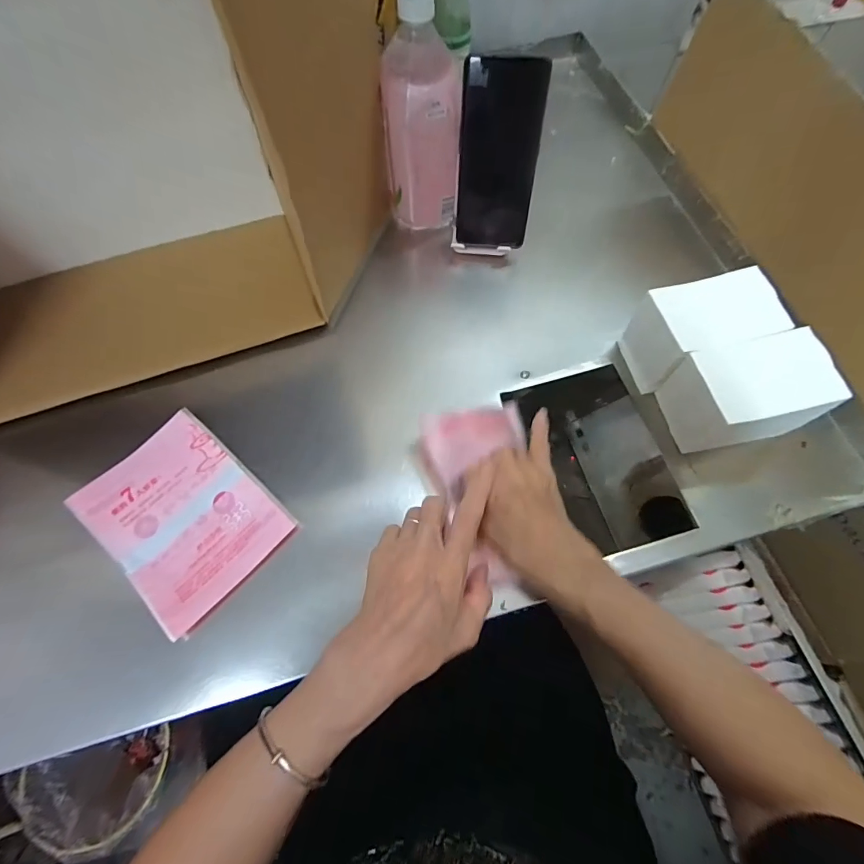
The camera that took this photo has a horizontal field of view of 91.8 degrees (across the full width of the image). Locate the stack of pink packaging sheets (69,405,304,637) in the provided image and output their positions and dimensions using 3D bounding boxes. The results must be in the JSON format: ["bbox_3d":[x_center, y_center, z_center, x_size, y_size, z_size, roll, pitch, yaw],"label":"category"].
[{"bbox_3d":[-0.215,0.074,0.368,0.164,0.015,0.120,40,71,16],"label":"stack of pink packaging sheets"}]

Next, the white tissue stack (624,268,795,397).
[{"bbox_3d":[0.245,-0.091,0.392,0.103,0.082,0.066,-13,68,-6],"label":"white tissue stack"}]

